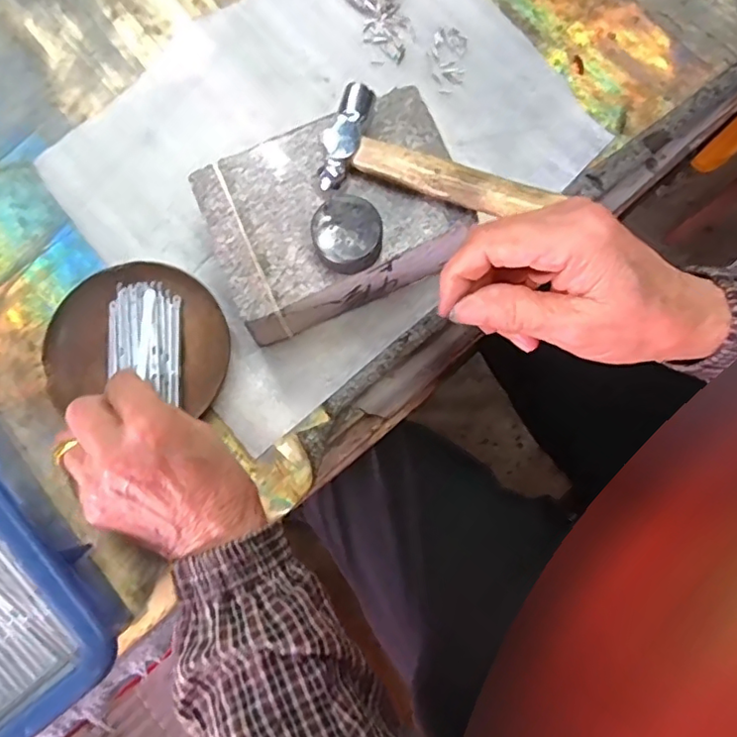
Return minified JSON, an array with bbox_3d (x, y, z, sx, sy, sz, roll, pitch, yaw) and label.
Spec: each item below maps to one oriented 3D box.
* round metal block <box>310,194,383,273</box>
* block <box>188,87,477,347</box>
[{"bbox_3d":[-0.012,-0.072,0.314,0.036,0.020,0.037,0,80,0],"label":"round metal block"},{"bbox_3d":[-0.017,-0.088,0.359,0.143,0.065,0.109,-24,81,-4],"label":"block"}]

